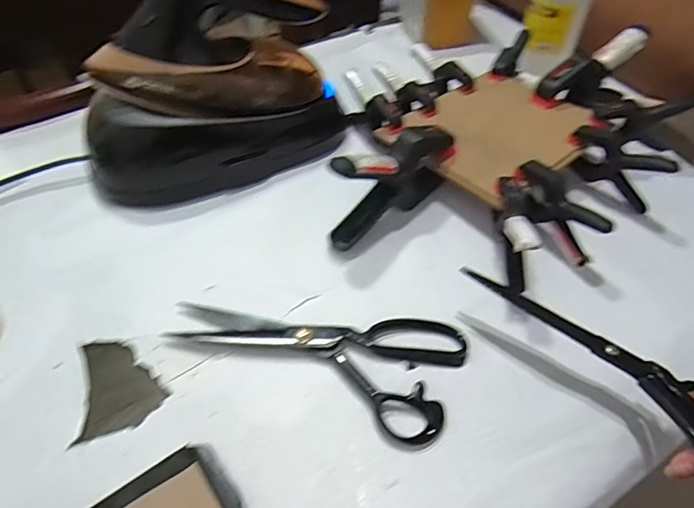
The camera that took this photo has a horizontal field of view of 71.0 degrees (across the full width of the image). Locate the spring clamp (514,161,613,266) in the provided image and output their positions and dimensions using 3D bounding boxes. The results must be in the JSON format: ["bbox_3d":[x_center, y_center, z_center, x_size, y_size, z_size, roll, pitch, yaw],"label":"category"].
[{"bbox_3d":[0.204,-0.041,0.471,0.022,0.067,0.099,-31,56,-25],"label":"spring clamp"}]

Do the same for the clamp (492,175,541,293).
[{"bbox_3d":[0.157,-0.023,0.459,0.033,0.081,0.110,9,49,6],"label":"clamp"}]

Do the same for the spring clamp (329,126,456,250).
[{"bbox_3d":[0.049,-0.078,0.491,0.149,0.091,0.034,-36,58,-28],"label":"spring clamp"}]

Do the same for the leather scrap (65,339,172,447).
[{"bbox_3d":[-0.198,0.108,0.402,0.067,0.004,0.089,-31,56,-25],"label":"leather scrap"}]

